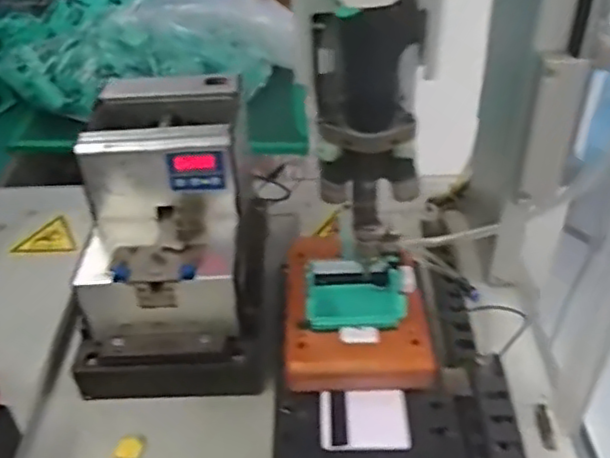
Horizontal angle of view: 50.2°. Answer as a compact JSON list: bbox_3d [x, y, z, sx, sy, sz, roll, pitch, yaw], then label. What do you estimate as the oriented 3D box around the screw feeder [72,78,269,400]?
[{"bbox_3d":[-0.112,0.003,0.555,0.152,0.184,0.212,0,38,2],"label":"screw feeder"}]

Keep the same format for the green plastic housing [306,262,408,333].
[{"bbox_3d":[0.038,0.049,0.478,0.070,0.014,0.052,1,39,4],"label":"green plastic housing"}]

